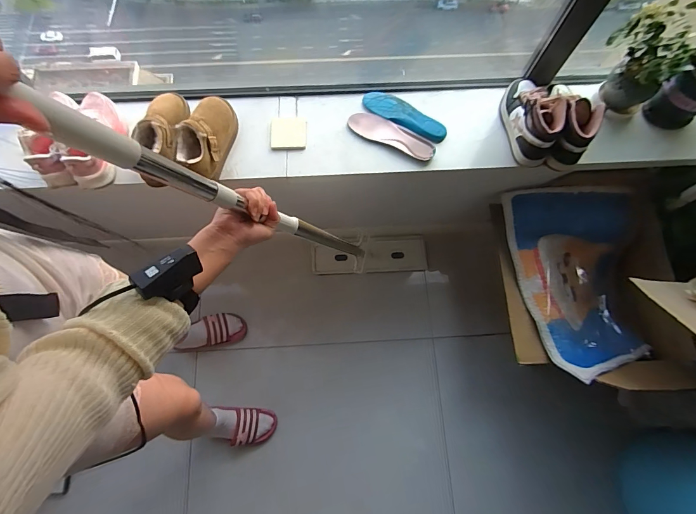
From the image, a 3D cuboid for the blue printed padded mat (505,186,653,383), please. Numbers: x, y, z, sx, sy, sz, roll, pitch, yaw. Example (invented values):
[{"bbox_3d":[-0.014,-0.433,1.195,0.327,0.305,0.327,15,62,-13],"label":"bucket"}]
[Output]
[{"bbox_3d":[0.665,0.070,1.032,0.380,0.149,0.517,-2,74,-1],"label":"blue printed padded mat"}]

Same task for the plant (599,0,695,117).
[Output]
[{"bbox_3d":[0.709,-0.477,0.843,0.142,0.208,0.160,-37,77,-10],"label":"plant"}]

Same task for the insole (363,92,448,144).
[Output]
[{"bbox_3d":[0.148,-0.368,0.913,0.231,0.017,0.075,29,76,8],"label":"insole"}]

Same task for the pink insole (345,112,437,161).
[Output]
[{"bbox_3d":[0.111,-0.308,0.892,0.227,0.008,0.066,25,75,7],"label":"pink insole"}]

